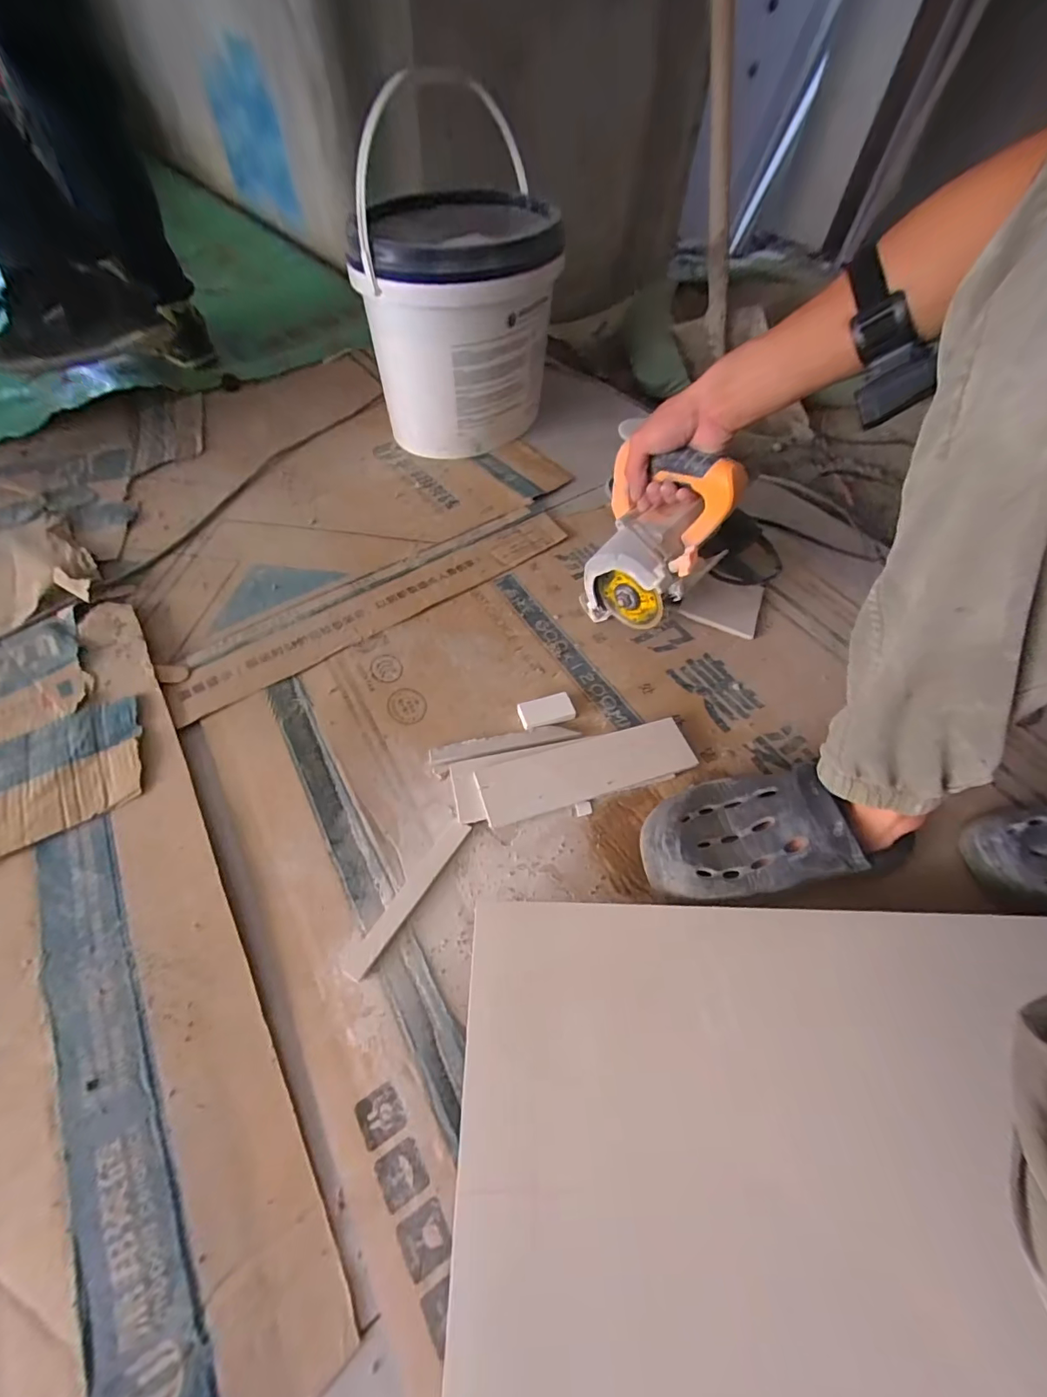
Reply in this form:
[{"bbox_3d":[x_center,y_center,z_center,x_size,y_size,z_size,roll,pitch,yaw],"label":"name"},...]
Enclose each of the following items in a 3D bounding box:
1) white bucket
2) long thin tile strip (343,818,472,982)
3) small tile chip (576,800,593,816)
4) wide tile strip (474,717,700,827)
[{"bbox_3d":[-0.095,-0.595,0.823,0.295,0.284,0.276,-2,56,-4],"label":"white bucket"},{"bbox_3d":[-0.104,0.179,0.455,0.020,0.004,0.157,29,59,16],"label":"long thin tile strip"},{"bbox_3d":[0.063,0.114,0.513,0.018,0.004,0.015,-9,88,-13],"label":"small tile chip"},{"bbox_3d":[0.068,0.073,0.524,0.233,0.006,0.064,-14,58,-14],"label":"wide tile strip"}]

